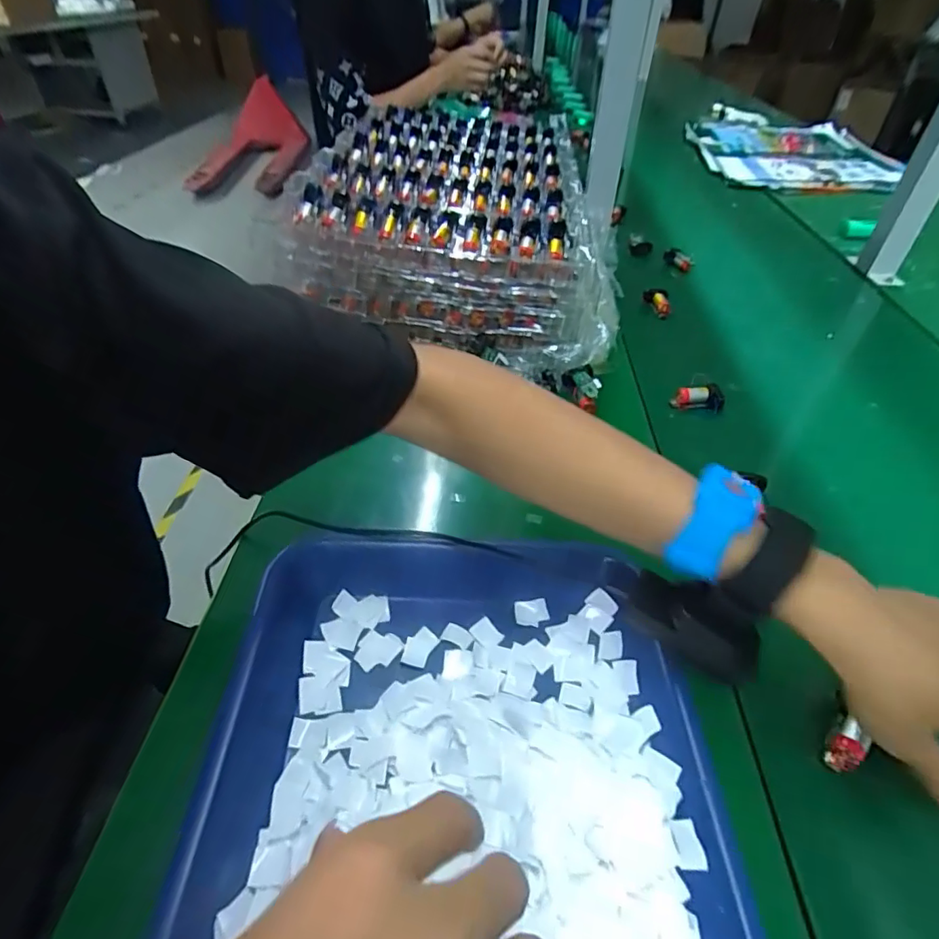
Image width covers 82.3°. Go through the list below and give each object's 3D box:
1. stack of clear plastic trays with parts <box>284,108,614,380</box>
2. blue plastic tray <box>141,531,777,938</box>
[{"bbox_3d":[-0.013,-0.333,0.678,0.329,0.107,0.520,-1,43,-3],"label":"stack of clear plastic trays with parts"},{"bbox_3d":[-0.009,0.184,0.262,0.273,0.051,0.330,2,43,-4],"label":"blue plastic tray"}]

